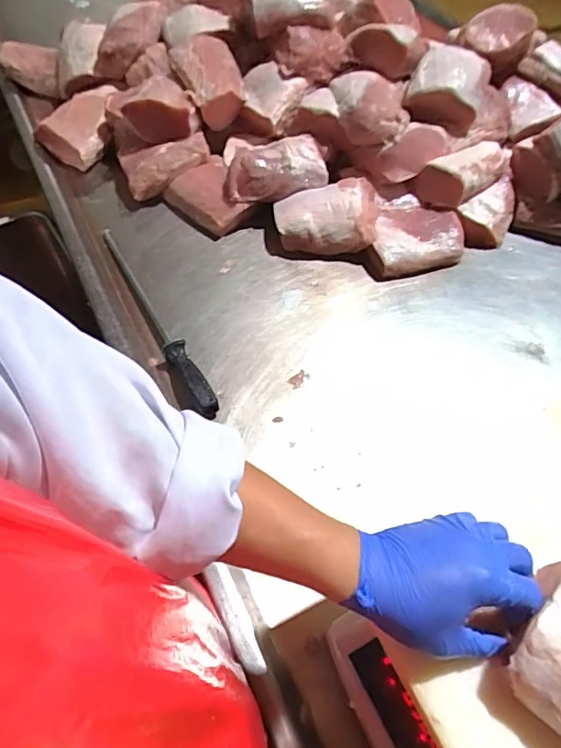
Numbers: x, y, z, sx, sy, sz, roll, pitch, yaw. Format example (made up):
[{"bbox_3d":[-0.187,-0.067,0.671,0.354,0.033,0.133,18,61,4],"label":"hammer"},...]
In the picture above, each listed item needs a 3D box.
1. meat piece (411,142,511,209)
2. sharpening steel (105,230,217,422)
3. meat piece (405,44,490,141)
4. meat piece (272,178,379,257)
[{"bbox_3d":[0.329,-0.344,0.878,0.194,0.052,0.083,-28,61,-19],"label":"meat piece"},{"bbox_3d":[-0.194,-0.094,0.770,0.031,0.035,0.410,-26,61,-18],"label":"sharpening steel"},{"bbox_3d":[0.284,-0.489,0.875,0.122,0.082,0.131,16,57,9],"label":"meat piece"},{"bbox_3d":[0.076,-0.268,0.865,0.165,0.080,0.128,4,56,1],"label":"meat piece"}]

